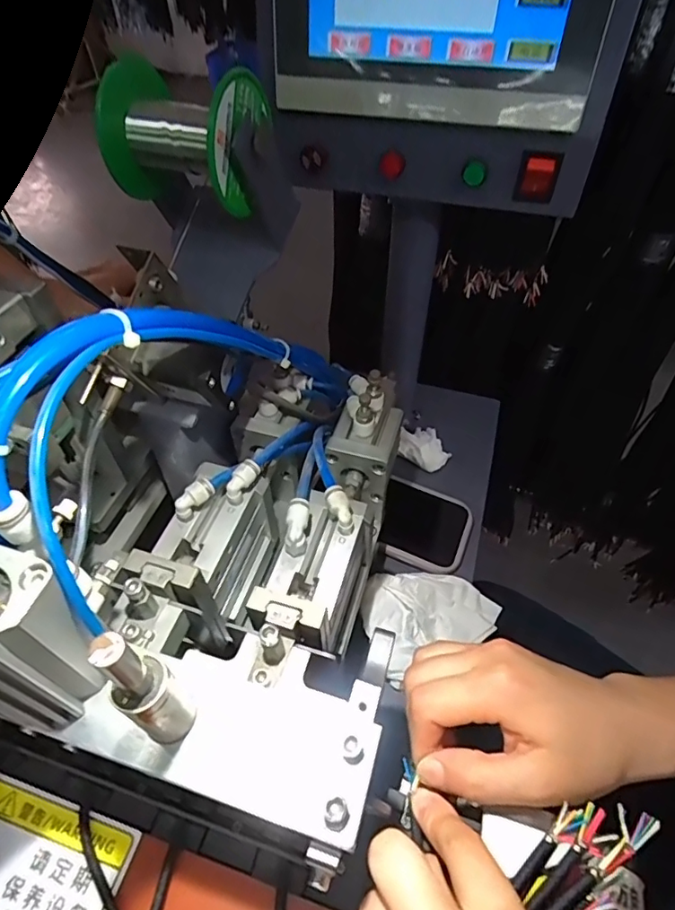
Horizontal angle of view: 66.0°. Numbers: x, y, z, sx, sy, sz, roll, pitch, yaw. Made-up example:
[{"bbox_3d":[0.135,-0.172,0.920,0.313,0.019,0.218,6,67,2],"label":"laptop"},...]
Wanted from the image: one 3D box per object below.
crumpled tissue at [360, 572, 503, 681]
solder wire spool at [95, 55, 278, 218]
[{"bbox_3d":[0.075,0.125,0.427,0.109,0.034,0.071,-22,52,-16],"label":"crumpled tissue"},{"bbox_3d":[-0.084,-0.180,0.296,0.087,0.062,0.063,20,53,18],"label":"solder wire spool"}]

